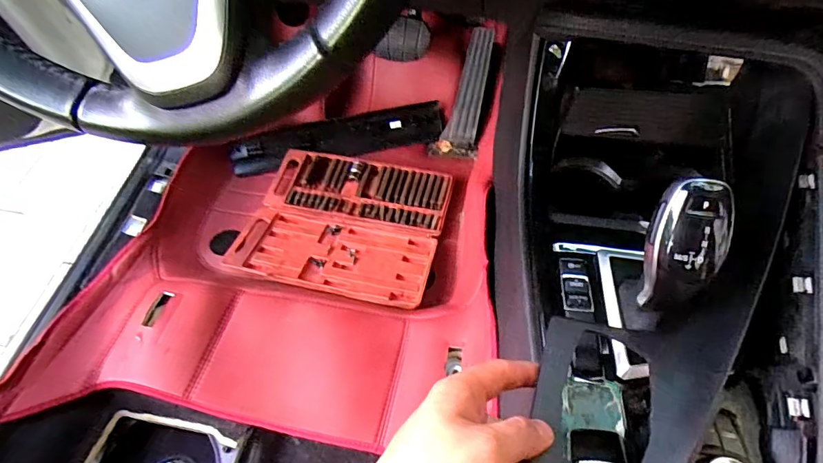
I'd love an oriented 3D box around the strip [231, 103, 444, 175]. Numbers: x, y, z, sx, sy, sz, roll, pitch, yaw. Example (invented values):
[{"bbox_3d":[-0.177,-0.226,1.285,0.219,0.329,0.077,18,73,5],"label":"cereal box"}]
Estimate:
[{"bbox_3d":[-0.137,-0.182,0.891,0.406,0.021,0.078,-12,94,-9],"label":"strip"}]

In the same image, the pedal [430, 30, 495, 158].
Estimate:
[{"bbox_3d":[0.106,-0.257,0.869,0.088,0.240,0.044,20,21,14],"label":"pedal"}]

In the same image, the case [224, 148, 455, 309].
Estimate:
[{"bbox_3d":[-0.110,-0.020,0.770,0.314,0.036,0.279,11,58,9],"label":"case"}]

